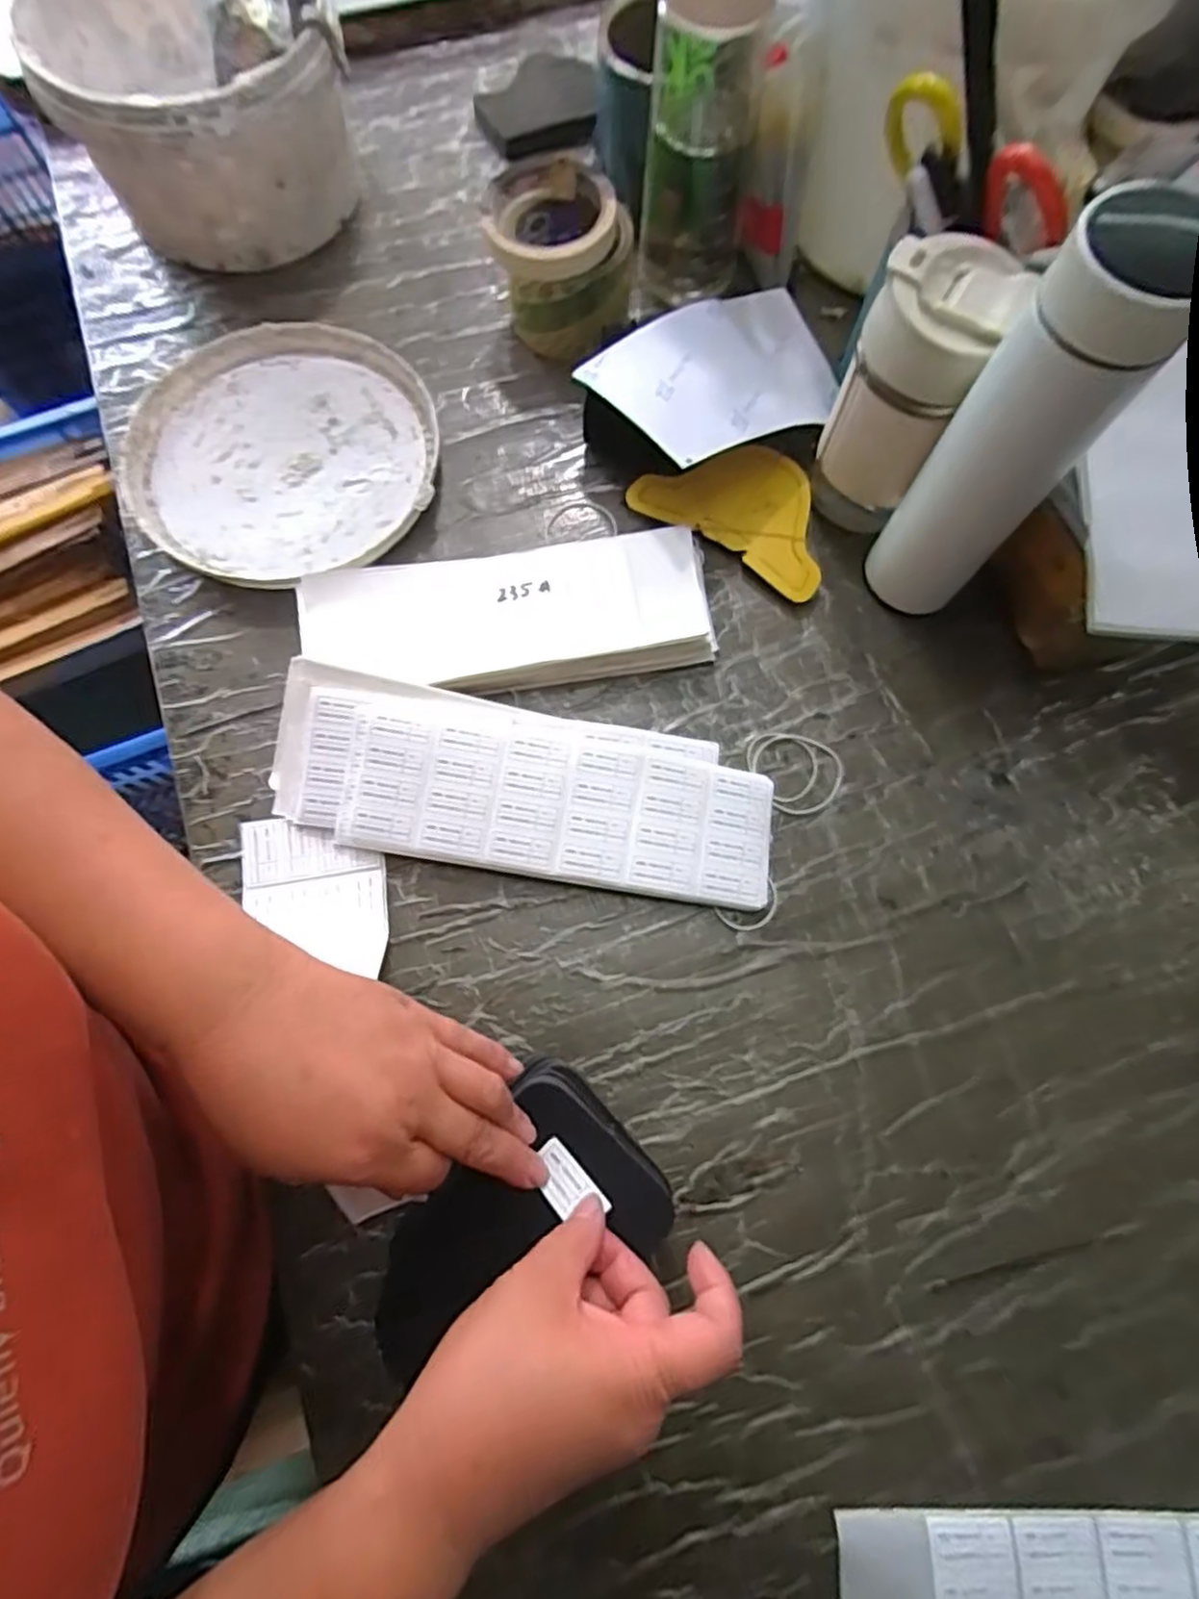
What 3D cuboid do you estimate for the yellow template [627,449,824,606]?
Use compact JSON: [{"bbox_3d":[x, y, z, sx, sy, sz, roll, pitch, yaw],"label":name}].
[{"bbox_3d":[0.104,-0.209,0.493,0.143,0.007,0.088,33,81,10],"label":"yellow template"}]

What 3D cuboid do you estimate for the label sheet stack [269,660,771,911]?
[{"bbox_3d":[-0.046,-0.007,0.428,0.302,0.028,0.100,10,74,2],"label":"label sheet stack"}]

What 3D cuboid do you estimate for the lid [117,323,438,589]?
[{"bbox_3d":[-0.226,-0.248,0.503,0.213,0.021,0.206,0,74,0],"label":"lid"}]

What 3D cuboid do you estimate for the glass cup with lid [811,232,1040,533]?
[{"bbox_3d":[0.184,-0.247,0.431,0.073,0.153,0.069,0,74,0],"label":"glass cup with lid"}]

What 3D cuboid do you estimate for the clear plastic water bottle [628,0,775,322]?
[{"bbox_3d":[0.072,-0.452,0.458,0.084,0.244,0.084,5,74,1],"label":"clear plastic water bottle"}]

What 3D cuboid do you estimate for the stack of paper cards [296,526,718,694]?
[{"bbox_3d":[-0.059,-0.120,0.462,0.258,0.027,0.089,-9,74,-3],"label":"stack of paper cards"}]

